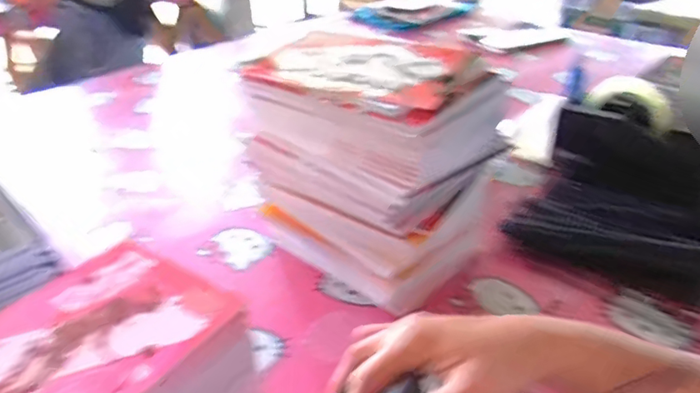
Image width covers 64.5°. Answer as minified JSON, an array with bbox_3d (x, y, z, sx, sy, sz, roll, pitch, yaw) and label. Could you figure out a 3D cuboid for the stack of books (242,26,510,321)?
[{"bbox_3d":[0.010,-0.036,0.563,0.230,0.201,0.139,22,39,33],"label":"stack of books"}]

